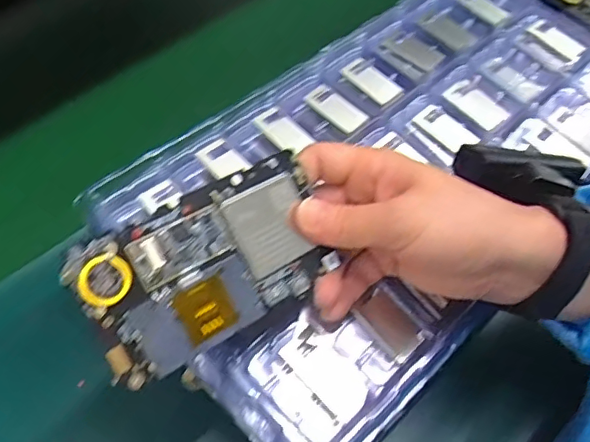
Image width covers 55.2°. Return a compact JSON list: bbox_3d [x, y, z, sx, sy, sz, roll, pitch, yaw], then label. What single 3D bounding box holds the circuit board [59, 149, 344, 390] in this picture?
[{"bbox_3d":[-0.037,0.020,0.259,0.121,0.006,0.068,-30,97,-27],"label":"circuit board"}]

